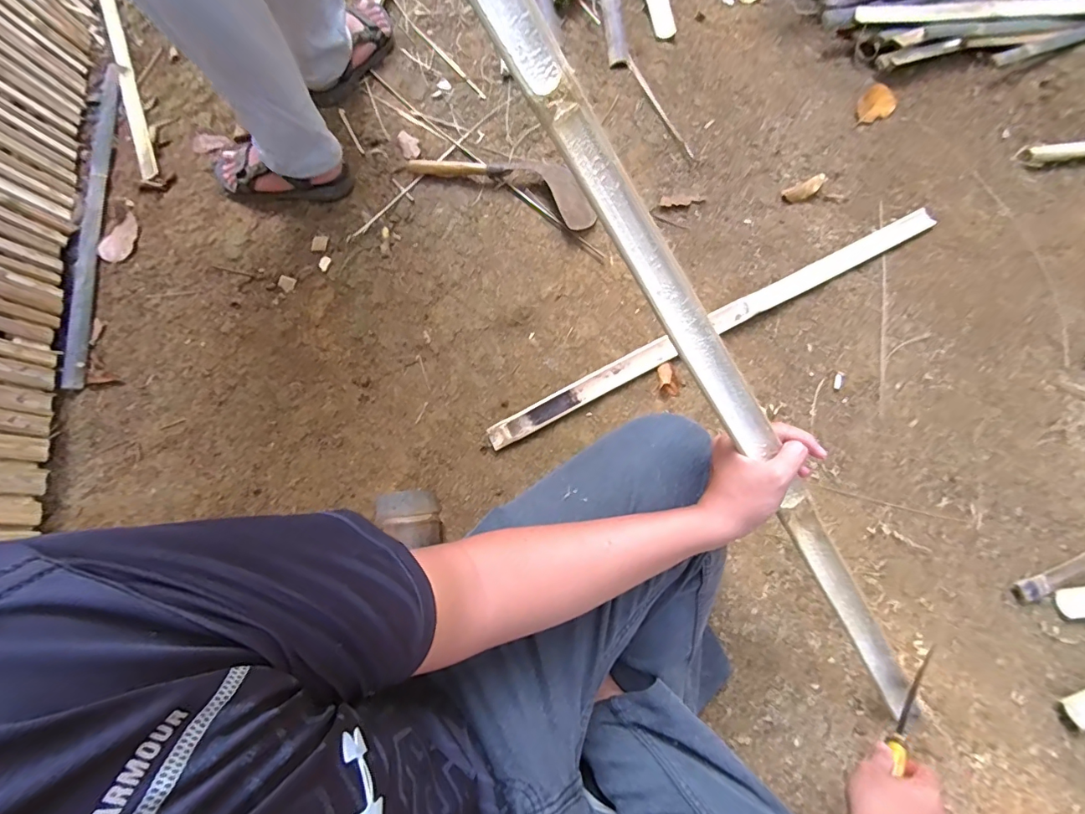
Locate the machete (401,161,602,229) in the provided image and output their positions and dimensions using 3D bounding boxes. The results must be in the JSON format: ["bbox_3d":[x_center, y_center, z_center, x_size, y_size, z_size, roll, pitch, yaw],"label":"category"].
[{"bbox_3d":[-0.065,-0.455,0.921,0.387,0.035,0.134,26,74,9],"label":"machete"}]

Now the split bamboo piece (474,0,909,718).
[{"bbox_3d":[0.202,0.041,0.437,0.035,0.012,0.825,-33,111,11],"label":"split bamboo piece"}]

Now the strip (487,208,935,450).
[{"bbox_3d":[0.306,-0.147,0.805,0.867,0.024,0.045,-27,73,-8],"label":"strip"}]

